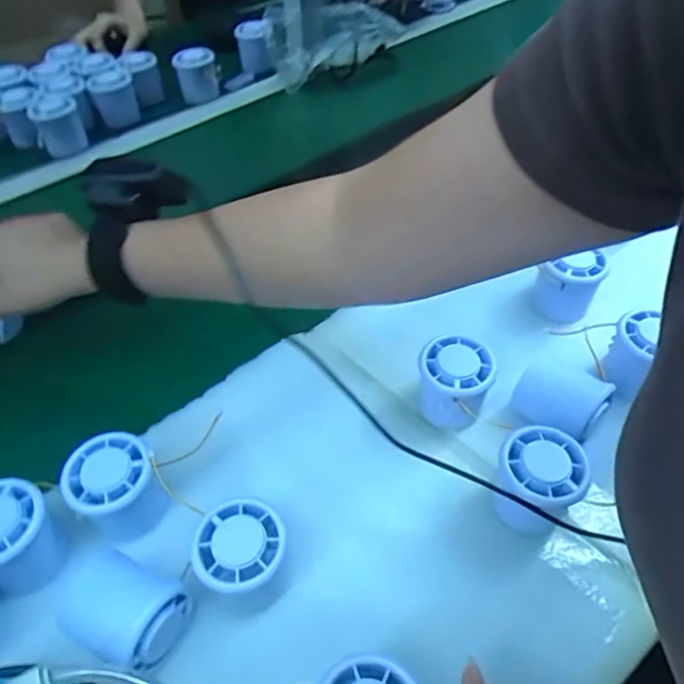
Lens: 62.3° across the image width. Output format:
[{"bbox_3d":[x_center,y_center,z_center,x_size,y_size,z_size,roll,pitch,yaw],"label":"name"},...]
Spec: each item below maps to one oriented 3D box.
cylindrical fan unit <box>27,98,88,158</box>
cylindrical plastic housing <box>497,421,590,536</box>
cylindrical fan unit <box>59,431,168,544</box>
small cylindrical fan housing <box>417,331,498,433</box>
[{"bbox_3d":[-0.361,-0.277,0.722,0.057,0.054,0.056,-25,54,-16],"label":"cylindrical fan unit"},{"bbox_3d":[0.131,0.094,0.382,0.051,0.056,0.053,-2,51,2],"label":"cylindrical plastic housing"},{"bbox_3d":[-0.150,0.099,0.382,0.052,0.055,0.053,-30,55,-19],"label":"cylindrical fan unit"},{"bbox_3d":[0.085,0.034,0.435,0.052,0.062,0.050,13,53,13],"label":"small cylindrical fan housing"}]

